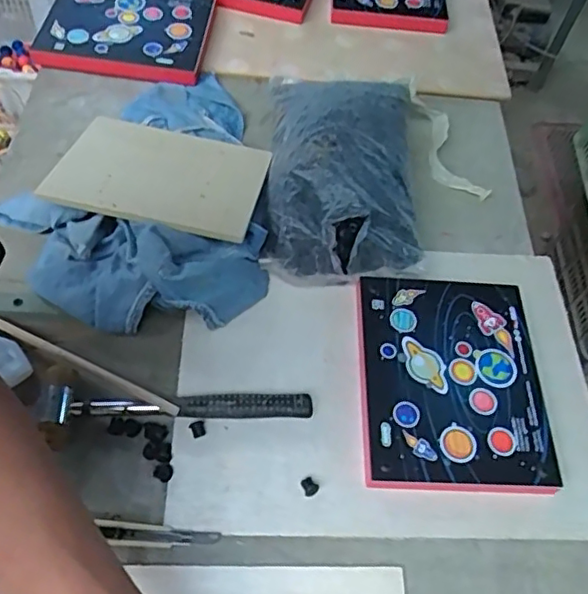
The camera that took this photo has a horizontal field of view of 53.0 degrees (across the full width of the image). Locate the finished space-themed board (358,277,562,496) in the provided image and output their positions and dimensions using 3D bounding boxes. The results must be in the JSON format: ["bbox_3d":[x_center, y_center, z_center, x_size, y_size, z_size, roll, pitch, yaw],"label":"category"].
[{"bbox_3d":[0.148,0.078,0.562,0.165,0.023,0.206,2,56,-2],"label":"finished space-themed board"}]

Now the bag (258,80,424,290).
[{"bbox_3d":[0.051,-0.149,0.661,0.163,0.070,0.290,5,57,-4],"label":"bag"}]

